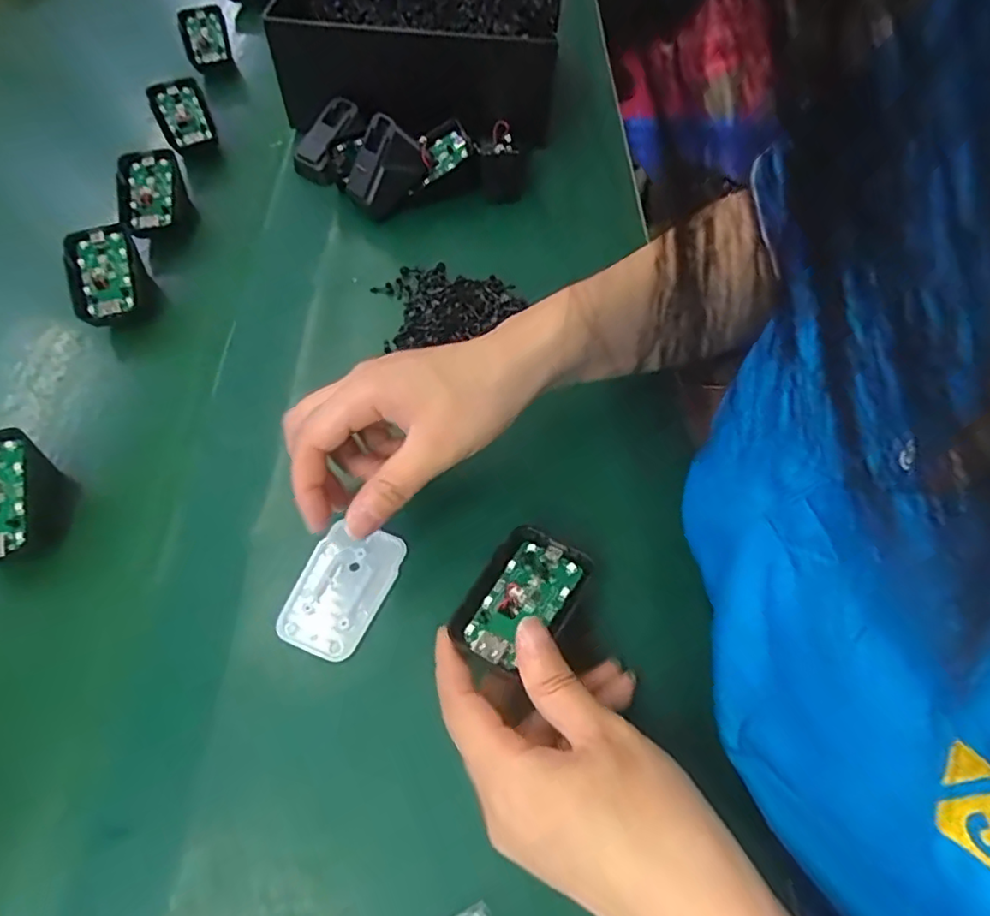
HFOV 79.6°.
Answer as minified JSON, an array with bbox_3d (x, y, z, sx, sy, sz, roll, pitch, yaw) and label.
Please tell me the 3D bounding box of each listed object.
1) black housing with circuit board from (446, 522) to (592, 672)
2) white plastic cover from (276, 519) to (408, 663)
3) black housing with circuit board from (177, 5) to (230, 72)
[{"bbox_3d":[0.012,0.062,0.268,0.044,0.012,0.067,28,62,19],"label":"black housing with circuit board"},{"bbox_3d":[-0.078,0.066,0.304,0.044,0.008,0.068,18,59,13],"label":"white plastic cover"},{"bbox_3d":[-0.293,-0.424,0.598,0.043,0.014,0.068,-12,88,-12],"label":"black housing with circuit board"}]

